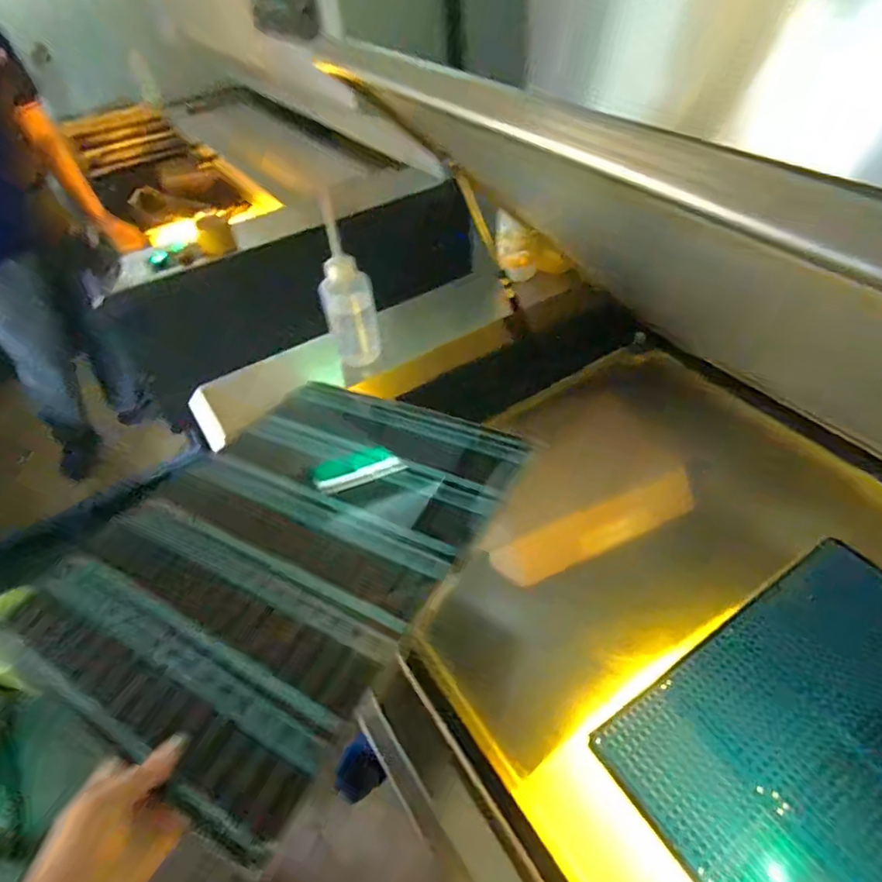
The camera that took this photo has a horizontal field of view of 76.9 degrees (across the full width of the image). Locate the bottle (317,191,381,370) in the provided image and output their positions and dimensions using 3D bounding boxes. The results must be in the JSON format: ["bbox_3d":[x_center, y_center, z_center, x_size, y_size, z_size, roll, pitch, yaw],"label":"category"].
[{"bbox_3d":[-0.146,-0.234,0.857,0.070,0.258,0.055,7,47,12],"label":"bottle"}]

